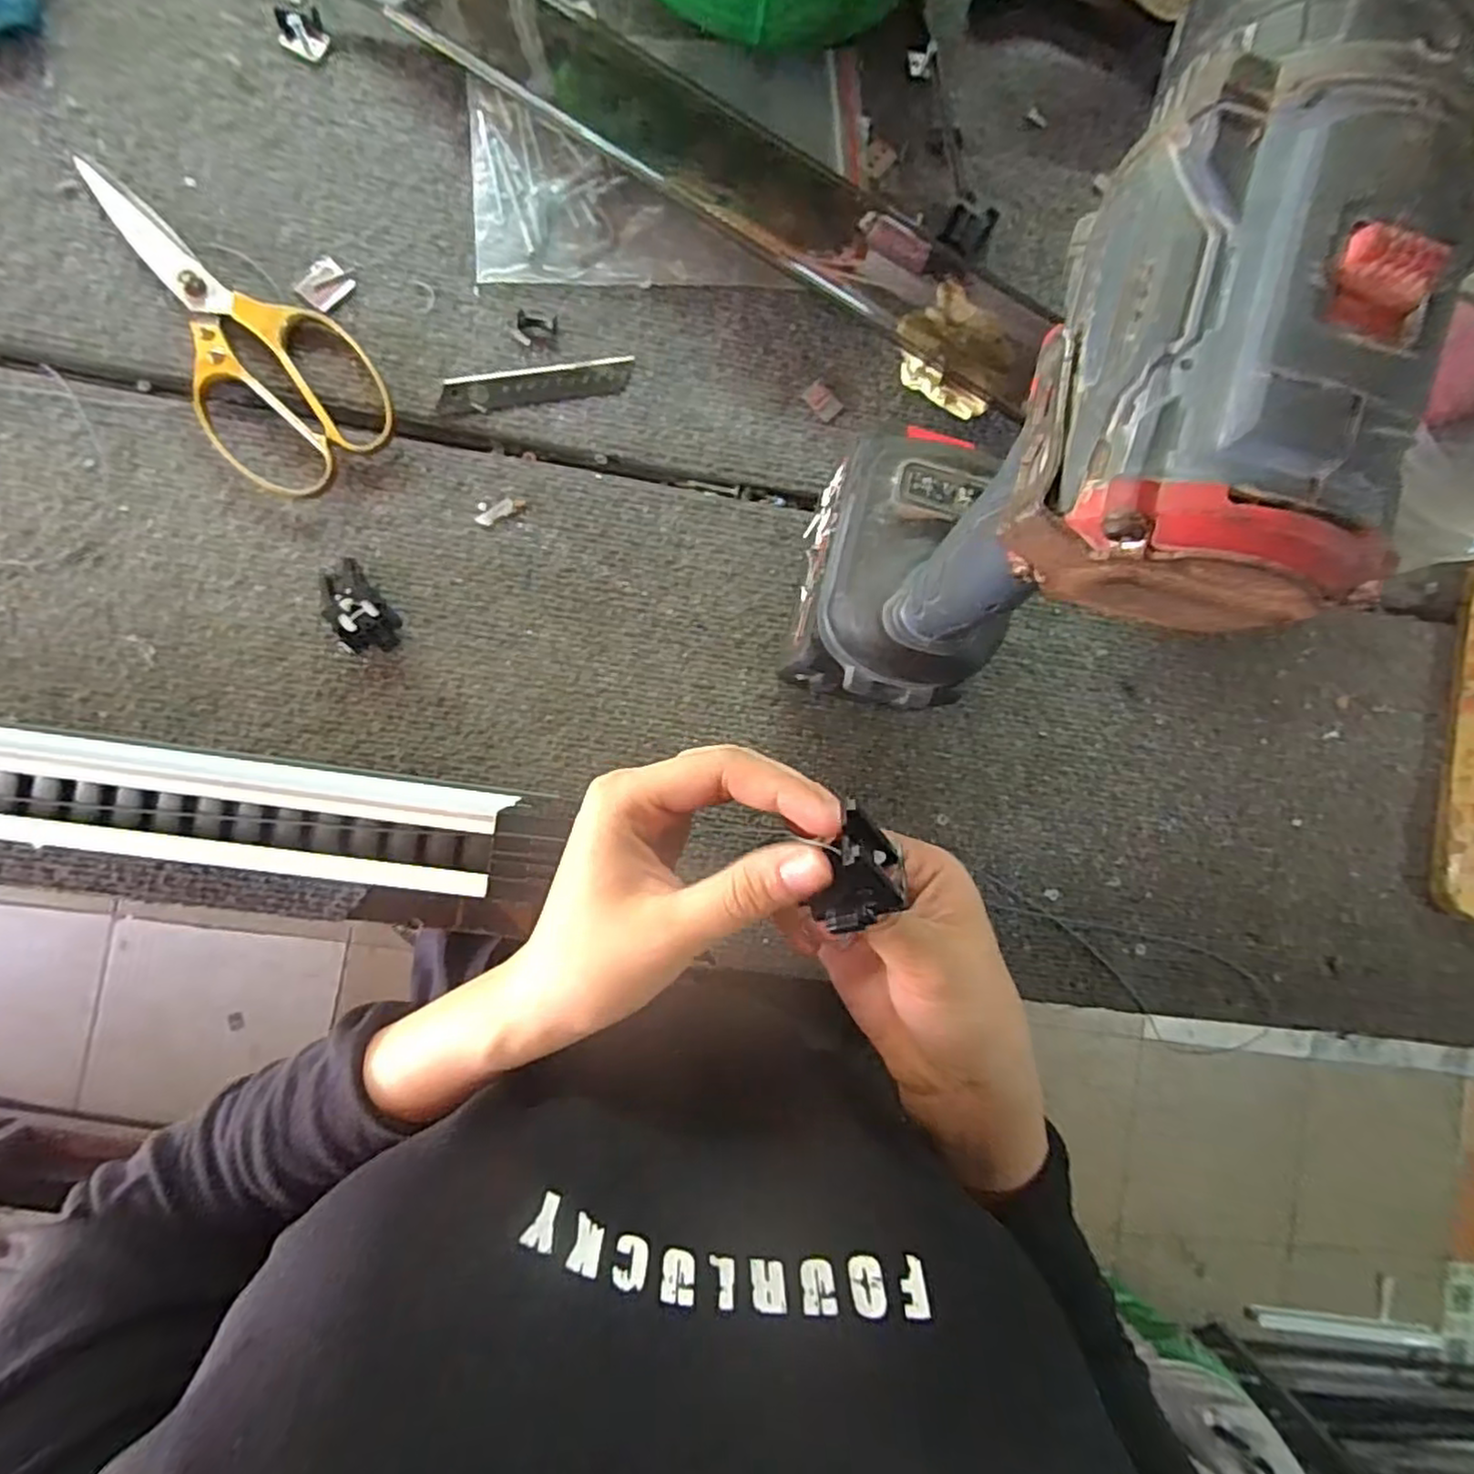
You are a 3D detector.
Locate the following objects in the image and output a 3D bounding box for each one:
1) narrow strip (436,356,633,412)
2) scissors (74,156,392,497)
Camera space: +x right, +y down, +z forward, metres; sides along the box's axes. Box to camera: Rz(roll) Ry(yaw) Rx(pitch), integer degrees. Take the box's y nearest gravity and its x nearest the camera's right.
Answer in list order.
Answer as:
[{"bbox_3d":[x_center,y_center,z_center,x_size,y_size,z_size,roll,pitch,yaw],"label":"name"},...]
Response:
[{"bbox_3d":[-0.106,-0.188,0.373,0.102,0.004,0.020,-13,91,-6],"label":"narrow strip"},{"bbox_3d":[-0.258,-0.212,0.353,0.086,0.011,0.185,-38,94,-5],"label":"scissors"}]

